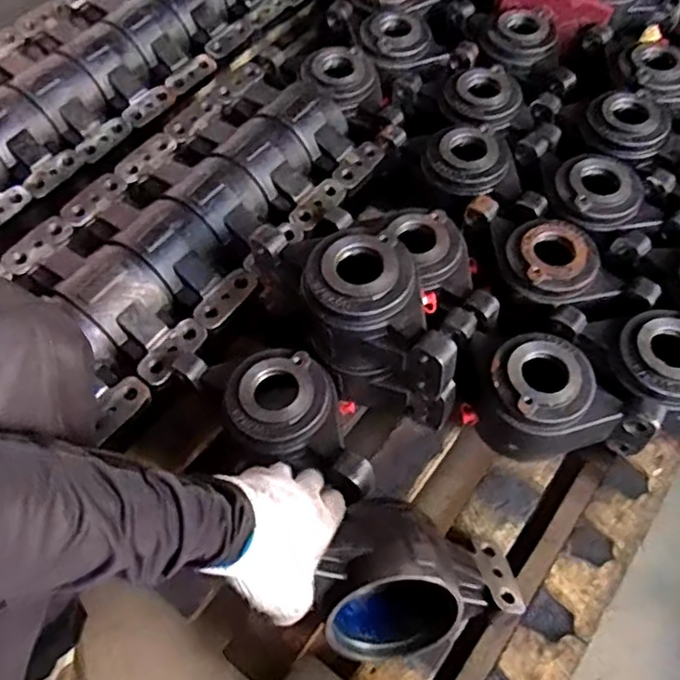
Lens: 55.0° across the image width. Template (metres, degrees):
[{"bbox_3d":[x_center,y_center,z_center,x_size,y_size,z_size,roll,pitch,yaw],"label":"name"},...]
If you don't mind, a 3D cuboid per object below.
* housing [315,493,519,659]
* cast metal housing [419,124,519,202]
[{"bbox_3d":[0.067,0.198,0.562,0.167,0.120,0.094,-7,36,-4],"label":"housing"},{"bbox_3d":[0.154,-0.208,0.787,0.102,0.041,0.116,-14,60,-8],"label":"cast metal housing"}]

